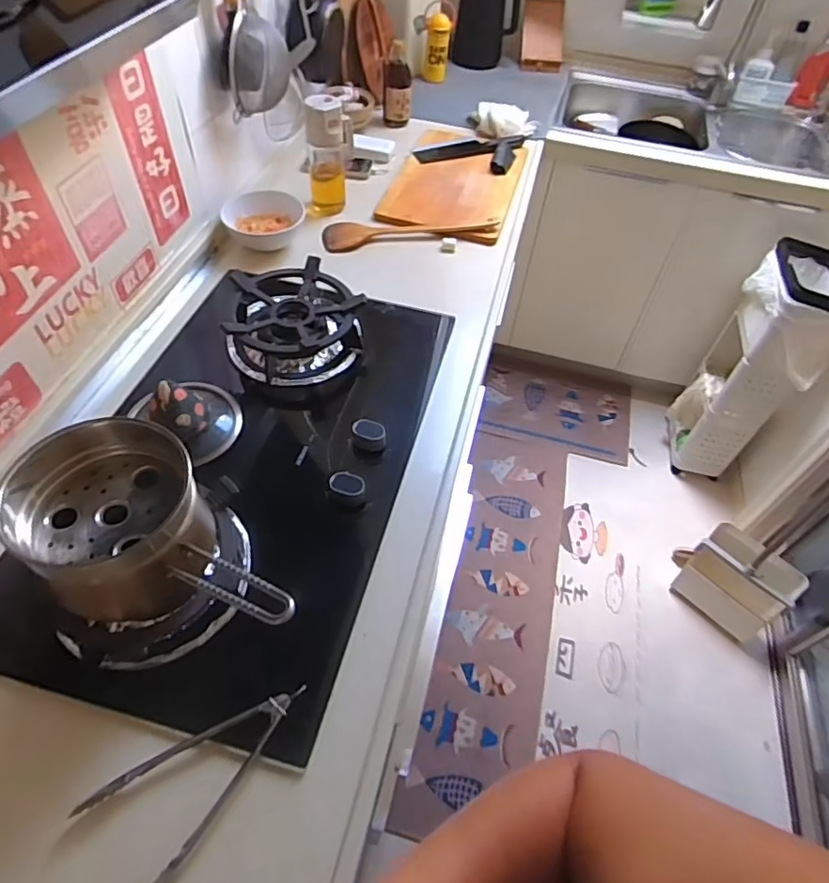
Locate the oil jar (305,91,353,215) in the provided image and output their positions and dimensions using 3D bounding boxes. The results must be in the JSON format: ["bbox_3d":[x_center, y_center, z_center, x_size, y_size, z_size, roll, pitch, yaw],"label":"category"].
[{"bbox_3d":[-0.173,-0.591,1.176,0.091,0.207,0.108,-2,52,-6],"label":"oil jar"}]

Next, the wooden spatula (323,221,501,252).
[{"bbox_3d":[-0.005,-0.431,1.181,0.365,0.029,0.077,-6,52,-9],"label":"wooden spatula"}]

